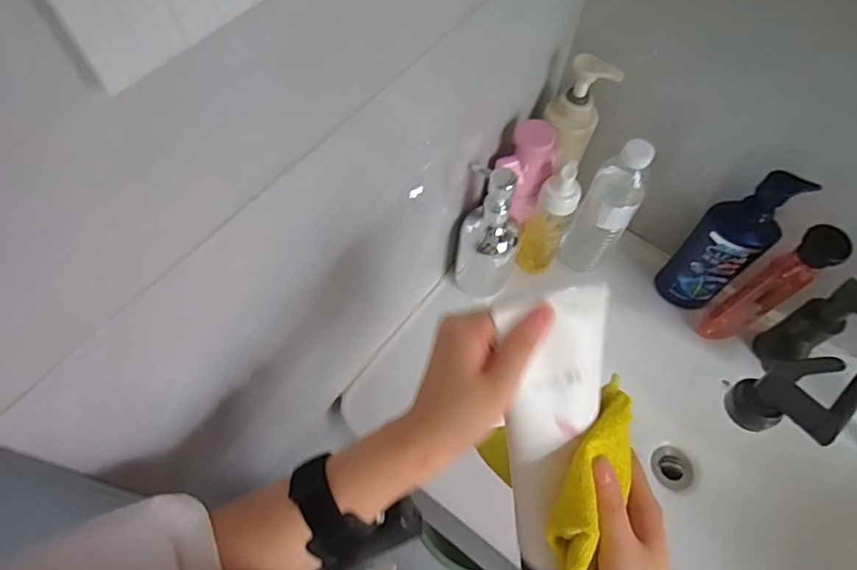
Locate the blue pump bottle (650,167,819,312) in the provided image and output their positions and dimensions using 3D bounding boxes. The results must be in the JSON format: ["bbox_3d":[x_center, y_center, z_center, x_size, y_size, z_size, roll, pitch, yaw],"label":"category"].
[{"bbox_3d":[0.356,-0.046,0.650,0.053,0.238,0.075,-35,70,-20],"label":"blue pump bottle"}]

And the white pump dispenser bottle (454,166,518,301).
[{"bbox_3d":[0.074,-0.056,0.644,0.070,0.186,0.061,15,62,4],"label":"white pump dispenser bottle"}]

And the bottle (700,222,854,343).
[{"bbox_3d":[0.402,0.009,0.647,0.053,0.224,0.050,-30,68,-18],"label":"bottle"}]

